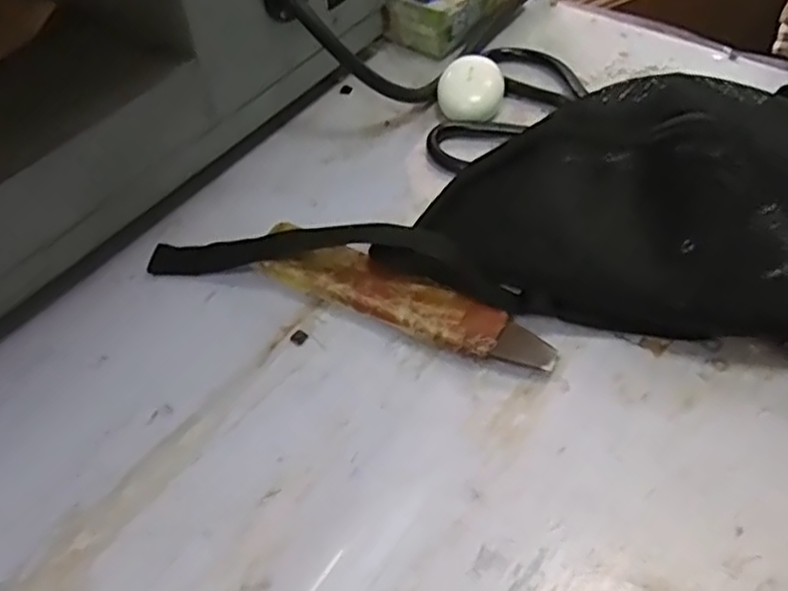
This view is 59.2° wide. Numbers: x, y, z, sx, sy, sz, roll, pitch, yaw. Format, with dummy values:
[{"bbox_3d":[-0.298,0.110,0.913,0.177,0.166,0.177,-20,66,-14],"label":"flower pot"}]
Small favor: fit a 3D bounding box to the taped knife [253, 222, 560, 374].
[{"bbox_3d":[0.003,0.003,0.390,0.178,0.020,0.035,22,56,21],"label":"taped knife"}]

